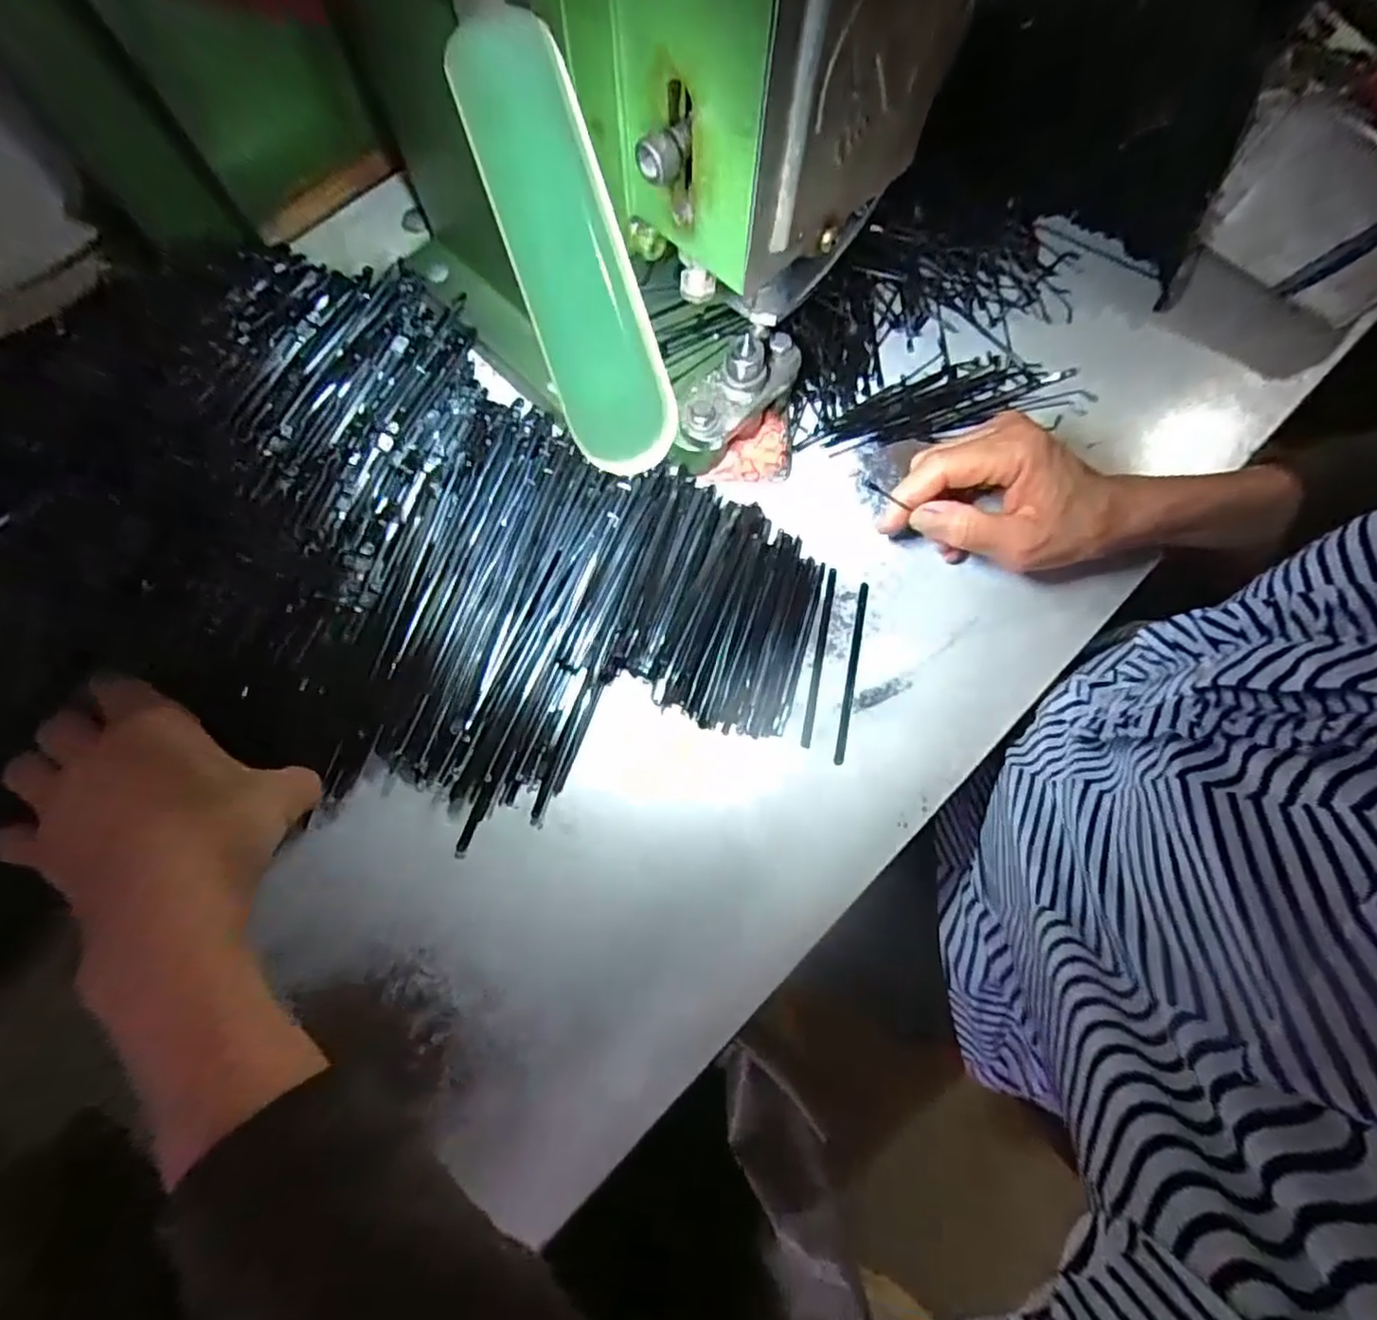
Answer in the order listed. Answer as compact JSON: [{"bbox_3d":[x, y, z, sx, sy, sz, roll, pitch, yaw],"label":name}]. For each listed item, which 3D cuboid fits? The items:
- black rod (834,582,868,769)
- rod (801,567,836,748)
[{"bbox_3d":[0.087,0.006,0.355,0.005,0.004,0.100,12,76,2],"label":"black rod"},{"bbox_3d":[0.071,-0.003,0.356,0.005,0.004,0.100,12,76,2],"label":"rod"}]

